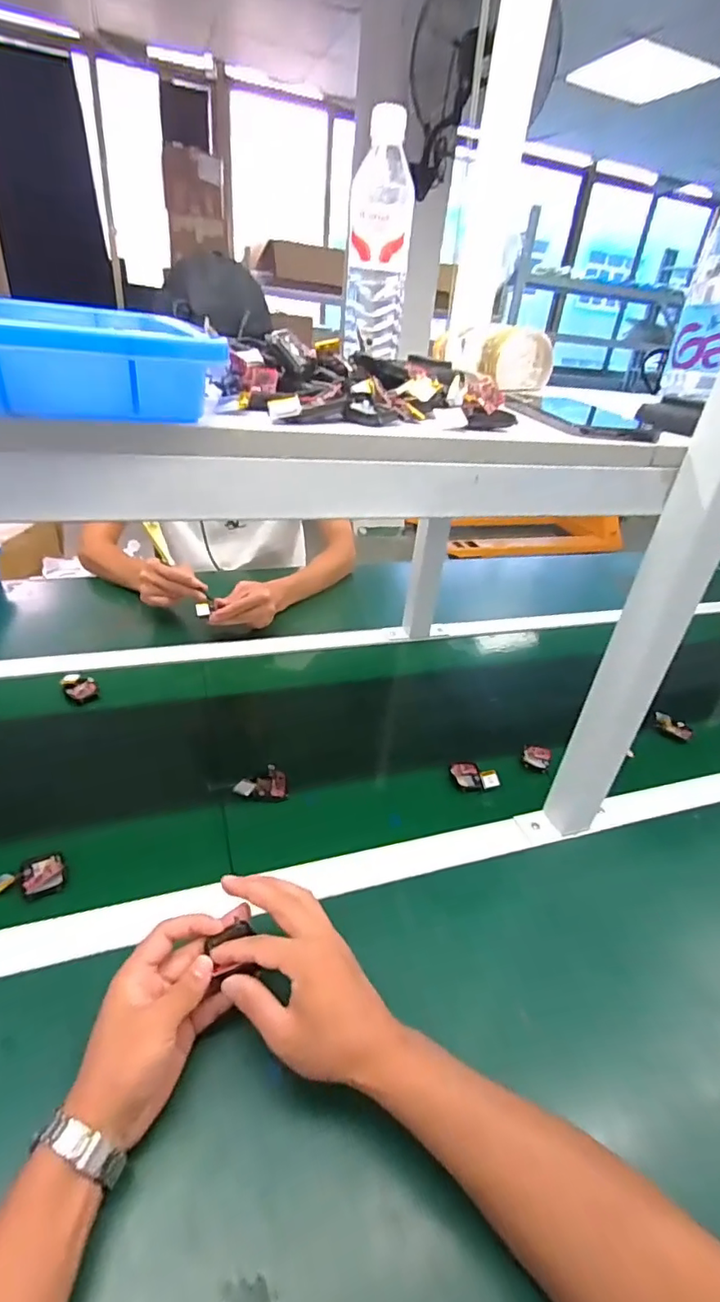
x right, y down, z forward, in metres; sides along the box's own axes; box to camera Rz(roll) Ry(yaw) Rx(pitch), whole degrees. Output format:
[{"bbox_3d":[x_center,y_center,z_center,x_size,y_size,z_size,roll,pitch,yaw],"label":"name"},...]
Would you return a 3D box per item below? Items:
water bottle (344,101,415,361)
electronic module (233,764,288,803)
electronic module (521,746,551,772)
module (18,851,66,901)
[{"bbox_3d":[0.020,-0.400,0.523,0.063,0.197,0.078,6,32,-3],"label":"water bottle"},{"bbox_3d":[-0.115,0.155,0.627,0.058,0.021,0.038,-2,33,-14],"label":"electronic module"},{"bbox_3d":[0.236,0.143,0.721,0.035,0.011,0.048,18,34,17],"label":"electronic module"},{"bbox_3d":[-0.302,0.212,0.513,0.037,0.010,0.048,-13,38,-30],"label":"module"}]

